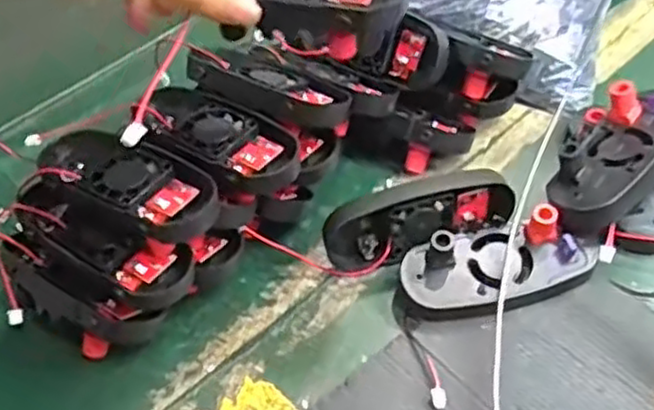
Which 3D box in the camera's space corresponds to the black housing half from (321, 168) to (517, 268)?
[{"bbox_3d":[0.053,0.005,0.431,0.114,0.045,0.027,-18,48,6],"label":"black housing half"}]

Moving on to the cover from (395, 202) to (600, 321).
[{"bbox_3d":[0.098,0.035,0.418,0.113,0.037,0.054,-14,58,-4],"label":"cover"}]

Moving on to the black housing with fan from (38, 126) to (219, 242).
[{"bbox_3d":[-0.113,-0.017,0.404,0.119,0.021,0.049,29,58,27],"label":"black housing with fan"}]

